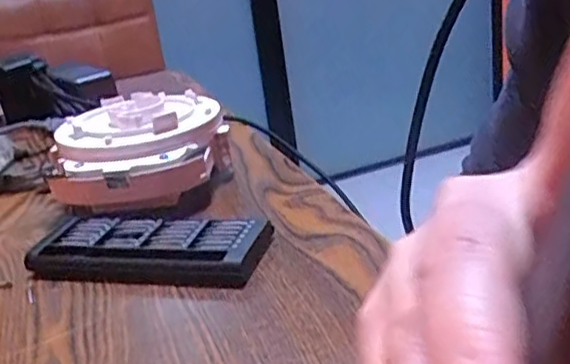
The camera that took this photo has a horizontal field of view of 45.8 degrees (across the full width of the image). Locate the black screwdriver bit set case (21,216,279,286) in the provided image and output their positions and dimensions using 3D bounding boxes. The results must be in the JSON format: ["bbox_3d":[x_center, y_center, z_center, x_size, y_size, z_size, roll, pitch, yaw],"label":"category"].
[{"bbox_3d":[-0.090,0.045,0.451,0.157,0.024,0.066,-2,22,13],"label":"black screwdriver bit set case"}]

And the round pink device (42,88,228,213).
[{"bbox_3d":[-0.121,-0.027,0.561,0.138,0.065,0.133,-6,21,2],"label":"round pink device"}]

